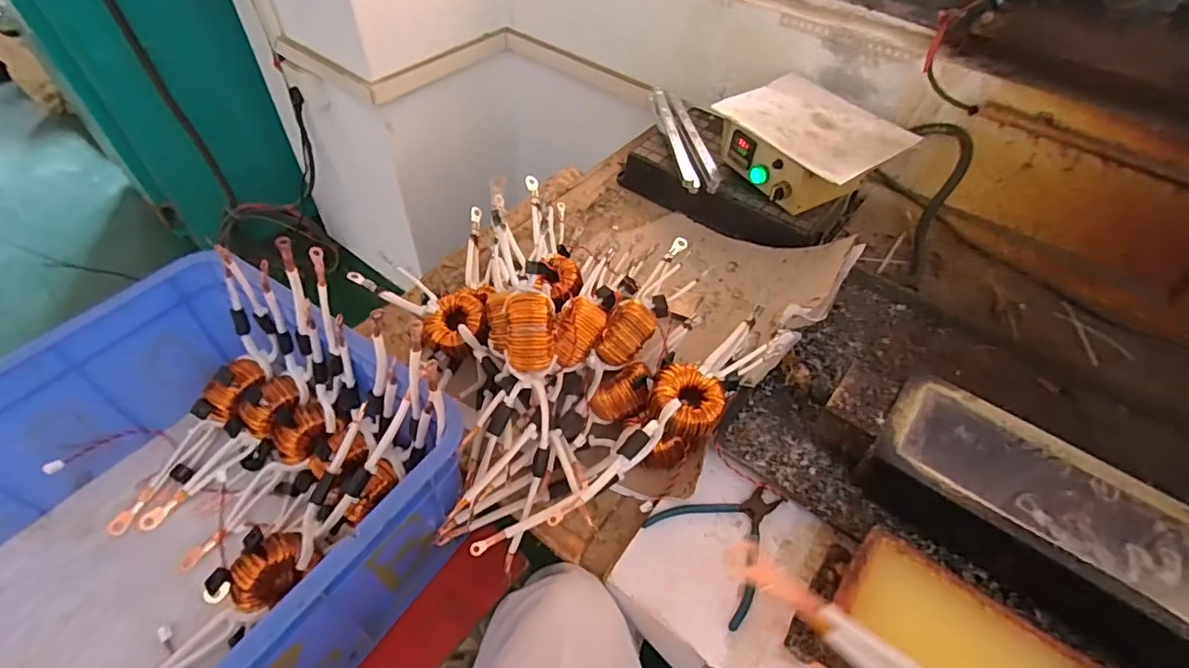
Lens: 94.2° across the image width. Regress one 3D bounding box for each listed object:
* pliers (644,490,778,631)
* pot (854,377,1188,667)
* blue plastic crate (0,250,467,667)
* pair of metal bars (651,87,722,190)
[{"bbox_3d":[0.142,0.209,0.576,0.130,0.008,0.128,-30,57,-25],"label":"pliers"},{"bbox_3d":[0.462,0.199,0.547,0.370,0.090,0.155,33,56,23],"label":"pot"},{"bbox_3d":[-0.450,0.234,0.484,0.409,0.197,0.585,27,54,19],"label":"blue plastic crate"},{"bbox_3d":[0.156,-0.342,0.963,0.067,0.028,0.292,-3,50,-5],"label":"pair of metal bars"}]

